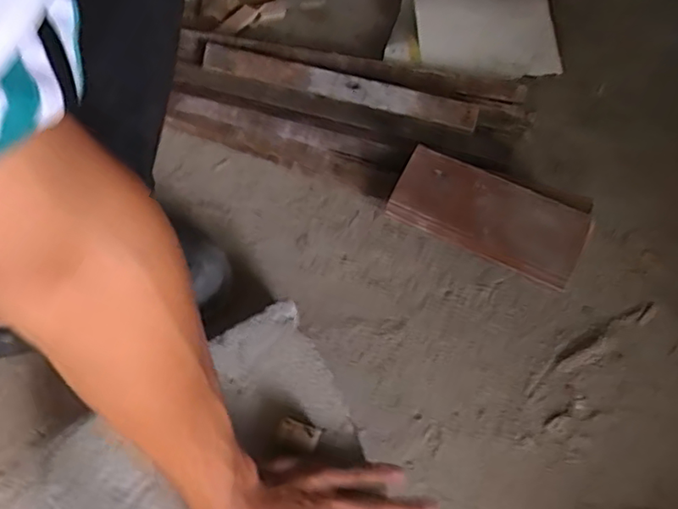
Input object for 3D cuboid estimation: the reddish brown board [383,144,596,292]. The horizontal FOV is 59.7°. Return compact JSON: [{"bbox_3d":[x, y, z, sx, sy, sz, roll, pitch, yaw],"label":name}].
[{"bbox_3d":[0.157,-0.042,0.627,0.200,0.024,0.090,26,64,15],"label":"reddish brown board"}]

